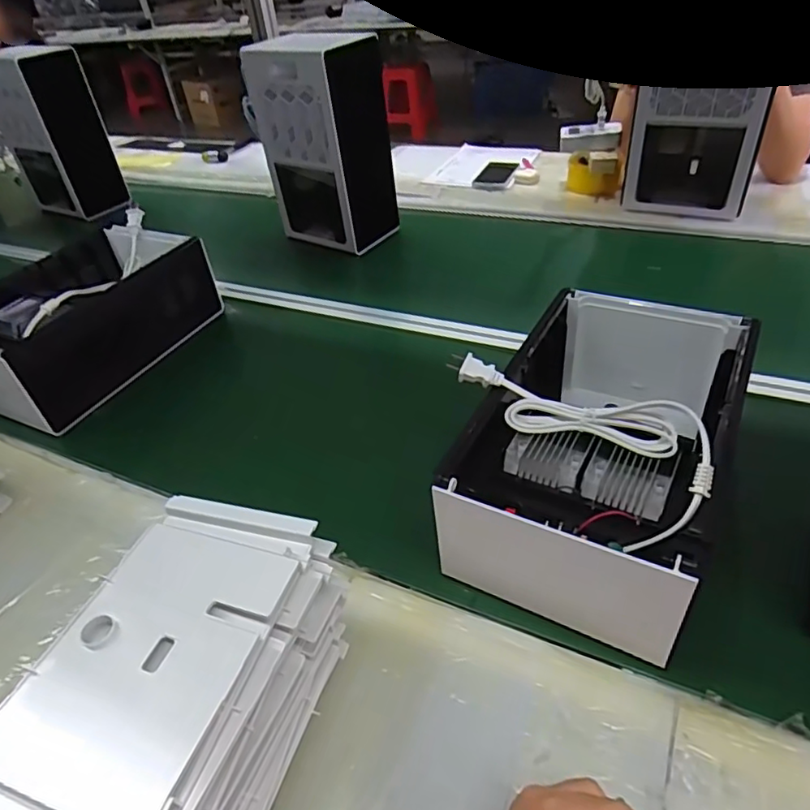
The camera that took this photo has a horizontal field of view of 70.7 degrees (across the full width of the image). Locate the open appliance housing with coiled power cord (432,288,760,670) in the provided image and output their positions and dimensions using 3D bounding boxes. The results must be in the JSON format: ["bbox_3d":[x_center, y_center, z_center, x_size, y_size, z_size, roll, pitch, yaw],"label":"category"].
[{"bbox_3d":[0.194,0.026,0.576,0.233,0.138,0.353,17,46,26],"label":"open appliance housing with coiled power cord"}]

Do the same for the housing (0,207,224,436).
[{"bbox_3d":[-0.479,-0.132,0.857,0.202,0.123,0.357,17,46,26],"label":"housing"}]

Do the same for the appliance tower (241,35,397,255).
[{"bbox_3d":[-0.147,-0.484,1.067,0.219,0.343,0.143,27,51,34],"label":"appliance tower"}]

